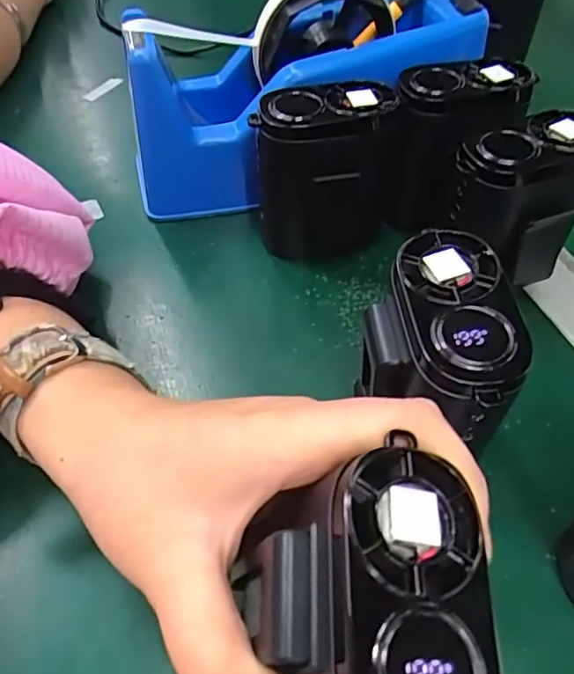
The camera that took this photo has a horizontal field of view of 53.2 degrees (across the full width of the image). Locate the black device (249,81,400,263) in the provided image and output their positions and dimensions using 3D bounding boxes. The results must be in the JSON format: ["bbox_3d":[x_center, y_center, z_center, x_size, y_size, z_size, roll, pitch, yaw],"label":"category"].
[{"bbox_3d":[0.018,-0.078,0.294,0.062,0.086,0.037,-9,52,-6],"label":"black device"}]

